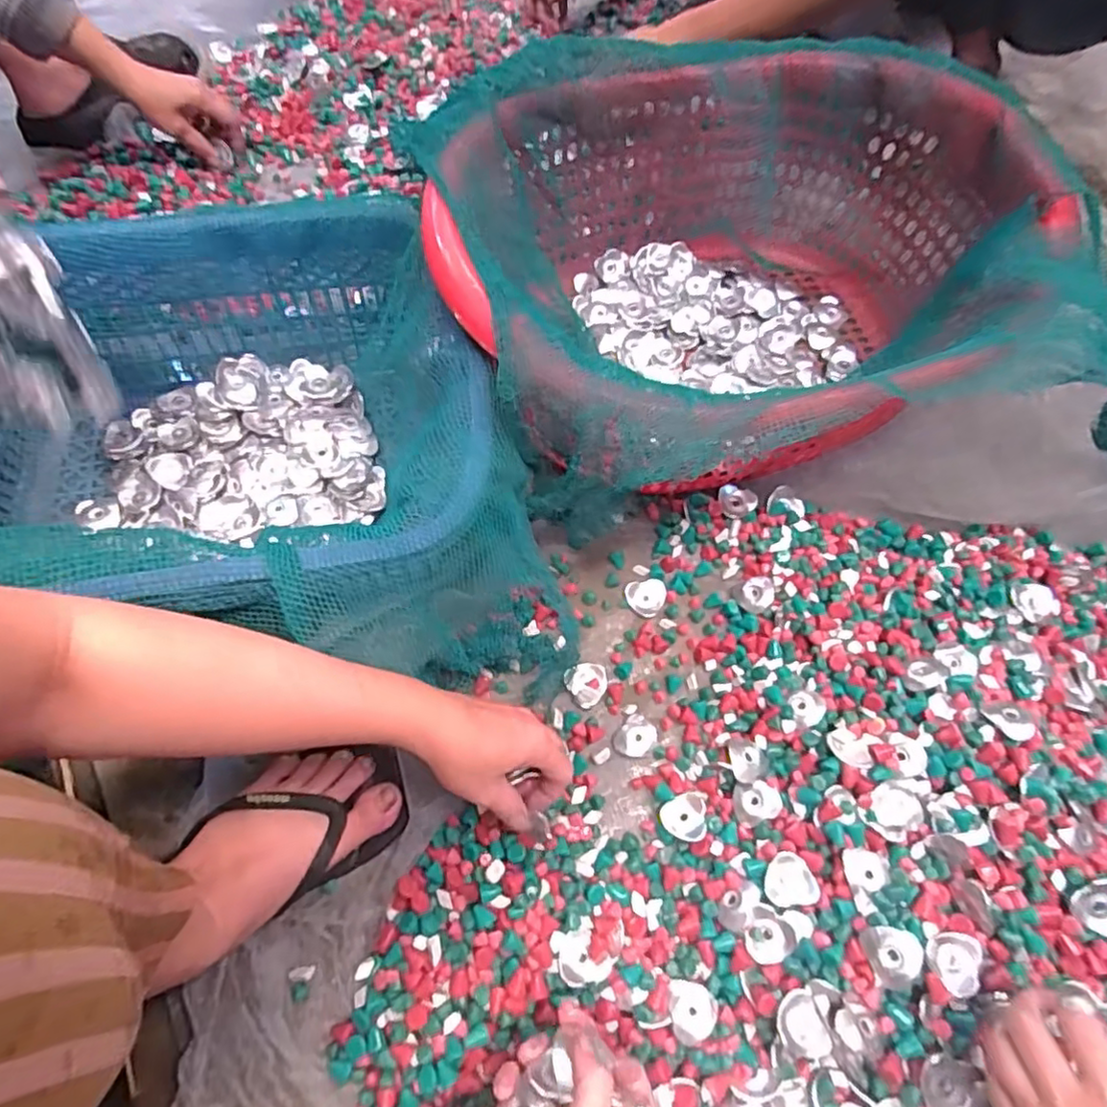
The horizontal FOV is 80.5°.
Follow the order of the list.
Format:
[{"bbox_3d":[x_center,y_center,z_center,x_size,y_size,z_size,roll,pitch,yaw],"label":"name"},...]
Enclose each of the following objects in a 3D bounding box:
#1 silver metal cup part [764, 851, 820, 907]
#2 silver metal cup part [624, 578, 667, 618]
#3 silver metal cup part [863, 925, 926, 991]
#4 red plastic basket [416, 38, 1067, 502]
[{"bbox_3d":[0.168,0.232,0.464,0.036,0.010,0.034,-6,66,-4],"label":"silver metal cup part"},{"bbox_3d":[0.084,0.041,0.593,0.036,0.009,0.033,-2,66,-2],"label":"silver metal cup part"},{"bbox_3d":[0.229,0.268,0.435,0.030,0.012,0.035,-10,66,-6],"label":"silver metal cup part"},{"bbox_3d":[0.157,-0.256,0.612,0.513,0.198,0.410,-24,68,-12],"label":"red plastic basket"}]

